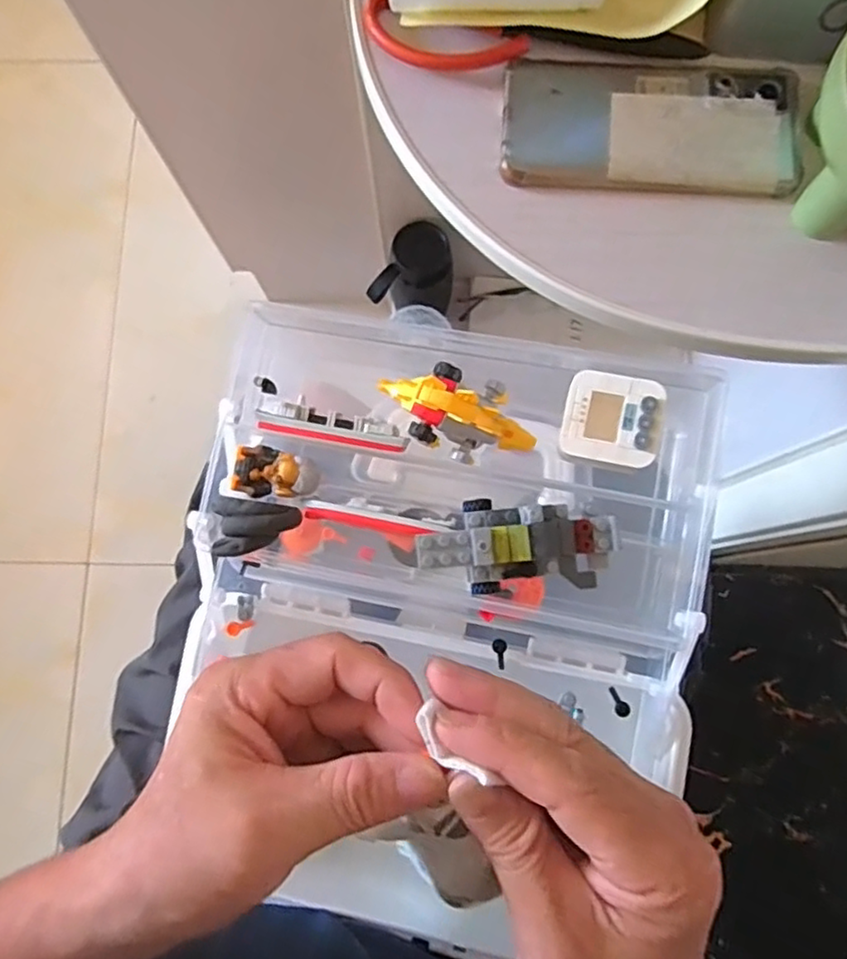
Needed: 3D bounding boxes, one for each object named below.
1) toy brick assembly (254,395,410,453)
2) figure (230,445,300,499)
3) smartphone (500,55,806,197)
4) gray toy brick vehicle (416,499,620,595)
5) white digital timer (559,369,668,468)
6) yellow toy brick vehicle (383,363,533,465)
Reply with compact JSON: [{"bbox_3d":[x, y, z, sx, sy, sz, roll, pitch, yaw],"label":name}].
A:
[{"bbox_3d":[-0.044,-0.027,0.319,0.073,0.007,0.017,10,80,2],"label":"toy brick assembly"},{"bbox_3d":[-0.076,-0.003,0.318,0.032,0.012,0.025,18,80,4],"label":"figure"},{"bbox_3d":[0.132,-0.206,0.381,0.167,0.009,0.078,3,80,1],"label":"smartphone"},{"bbox_3d":[0.042,0.030,0.296,0.088,0.025,0.038,0,80,0],"label":"gray toy brick vehicle"},{"bbox_3d":[0.084,-0.028,0.293,0.041,0.011,0.039,12,80,3],"label":"white digital timer"},{"bbox_3d":[0.016,-0.028,0.299,0.071,0.031,0.035,17,80,3],"label":"yellow toy brick vehicle"}]

